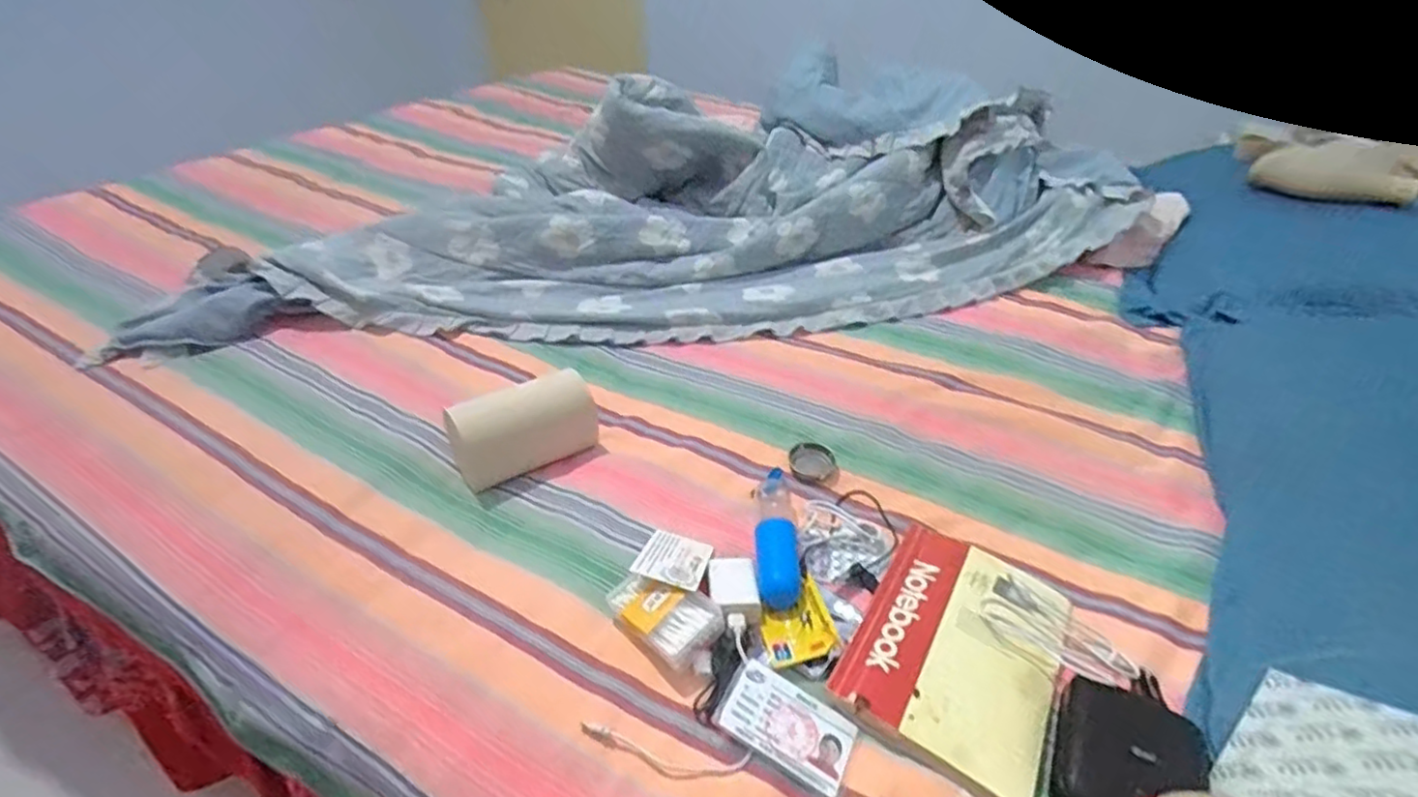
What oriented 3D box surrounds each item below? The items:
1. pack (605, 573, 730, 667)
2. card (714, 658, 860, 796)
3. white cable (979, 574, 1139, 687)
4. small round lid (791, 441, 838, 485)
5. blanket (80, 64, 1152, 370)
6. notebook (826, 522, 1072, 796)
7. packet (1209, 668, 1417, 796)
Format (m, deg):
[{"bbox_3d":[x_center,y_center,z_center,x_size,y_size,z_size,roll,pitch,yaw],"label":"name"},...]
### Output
[{"bbox_3d":[-0.033,0.164,0.501,0.080,0.034,0.057,29,46,32],"label":"pack"},{"bbox_3d":[0.053,0.222,0.441,0.088,0.008,0.055,27,40,15],"label":"card"},{"bbox_3d":[0.269,0.184,0.505,0.106,0.020,0.067,28,45,31],"label":"white cable"},{"bbox_3d":[0.104,0.066,0.650,0.044,0.015,0.049,2,38,2],"label":"small round lid"},{"bbox_3d":[-0.046,-0.289,0.962,1.397,0.199,0.475,-9,39,-13],"label":"blanket"},{"bbox_3d":[0.192,0.185,0.495,0.139,0.018,0.199,22,42,25],"label":"notebook"},{"bbox_3d":[0.370,0.223,0.387,0.126,0.006,0.099,-32,17,-24],"label":"packet"}]

